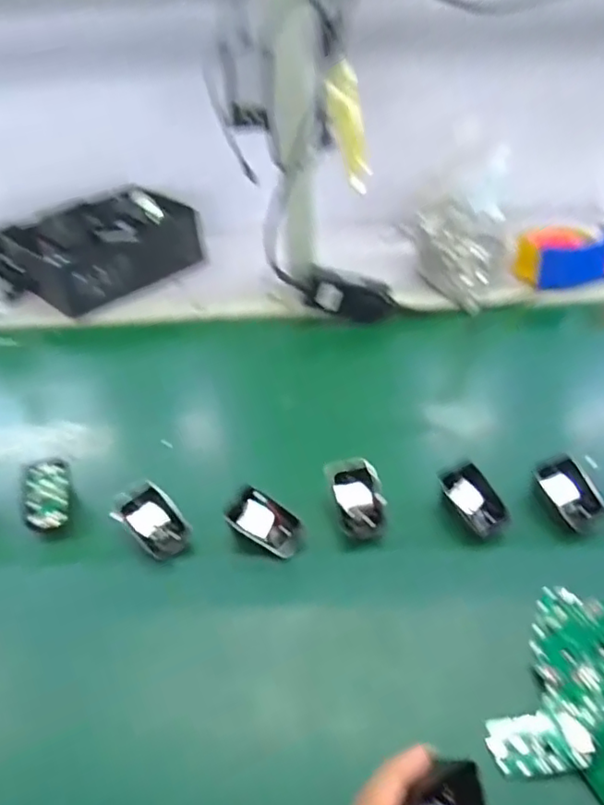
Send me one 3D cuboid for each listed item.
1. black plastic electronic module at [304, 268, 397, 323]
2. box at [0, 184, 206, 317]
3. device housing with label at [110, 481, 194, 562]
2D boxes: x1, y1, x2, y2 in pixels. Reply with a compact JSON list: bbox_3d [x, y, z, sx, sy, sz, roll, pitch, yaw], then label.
[{"bbox_3d":[0.063,-0.141,0.799,0.117,0.055,0.029,13,43,-8],"label":"black plastic electronic module"},{"bbox_3d":[-0.317,-0.256,0.940,0.270,0.087,0.209,-36,50,-27],"label":"box"},{"bbox_3d":[-0.141,0.115,0.566,0.051,0.043,0.065,-30,48,-23],"label":"device housing with label"}]

